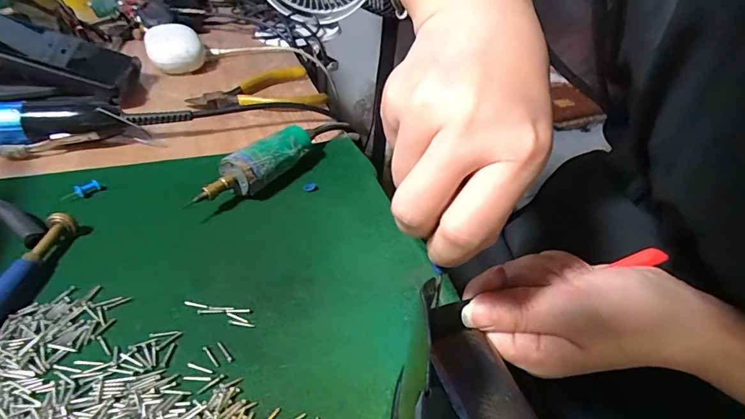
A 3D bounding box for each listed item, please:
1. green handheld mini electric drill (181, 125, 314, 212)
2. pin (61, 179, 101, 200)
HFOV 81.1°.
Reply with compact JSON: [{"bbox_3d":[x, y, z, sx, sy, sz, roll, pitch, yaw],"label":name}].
[{"bbox_3d":[-0.076,-0.027,0.289,0.022,0.032,0.093,27,43,28],"label":"green handheld mini electric drill"},{"bbox_3d":[-0.185,-0.012,0.277,0.007,0.008,0.023,27,42,25],"label":"pin"}]

